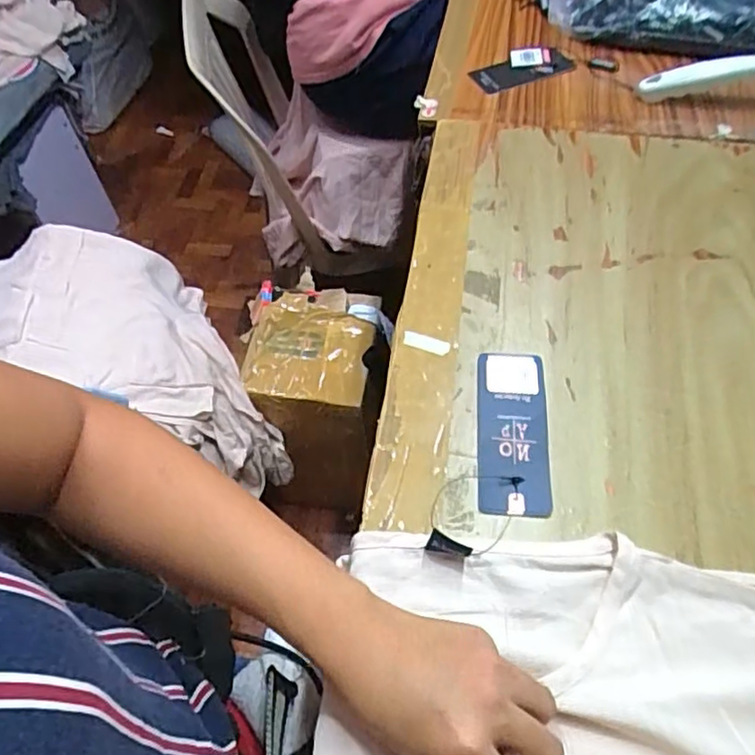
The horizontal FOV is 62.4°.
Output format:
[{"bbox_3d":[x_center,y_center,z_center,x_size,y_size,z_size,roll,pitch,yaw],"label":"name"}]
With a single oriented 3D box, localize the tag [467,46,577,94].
[{"bbox_3d":[0.152,-0.333,0.671,0.114,0.010,0.056,-24,59,-13],"label":"tag"}]

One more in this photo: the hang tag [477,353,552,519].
[{"bbox_3d":[0.090,0.033,0.414,0.046,0.004,0.119,3,57,5],"label":"hang tag"}]

